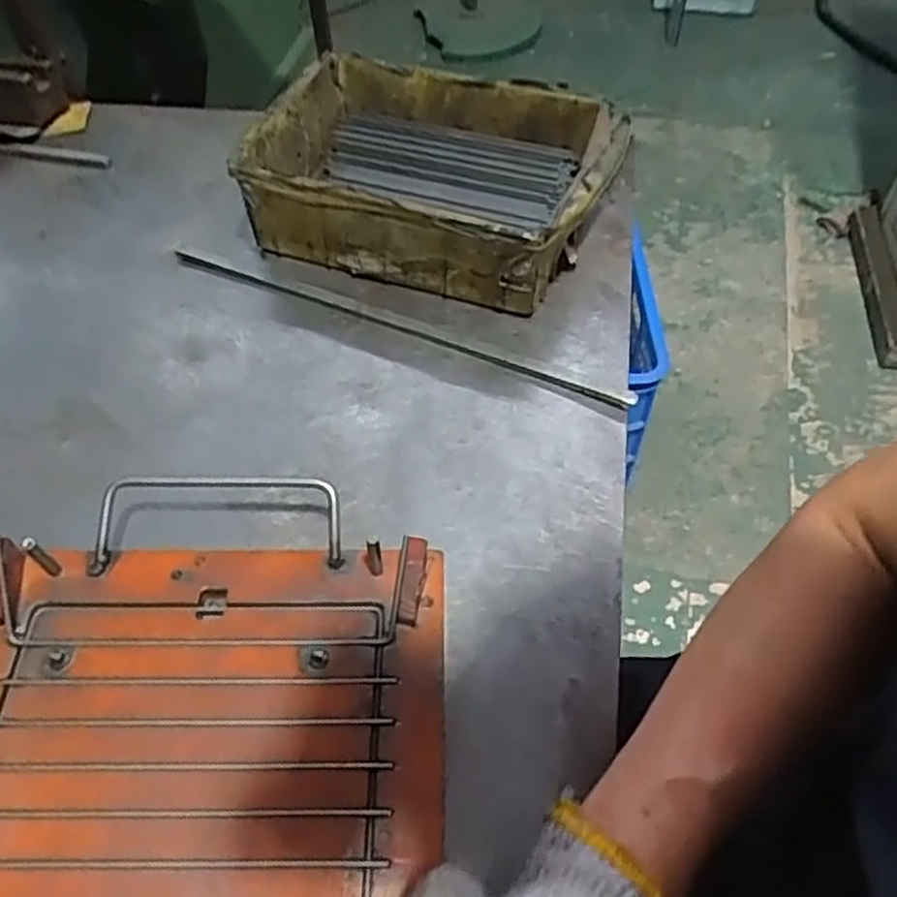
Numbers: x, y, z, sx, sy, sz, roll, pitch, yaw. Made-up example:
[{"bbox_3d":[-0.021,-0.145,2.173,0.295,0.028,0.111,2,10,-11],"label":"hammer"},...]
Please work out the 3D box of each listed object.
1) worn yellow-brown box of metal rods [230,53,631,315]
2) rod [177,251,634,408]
[{"bbox_3d":[-0.009,-0.213,0.587,0.258,0.074,0.192,15,55,12],"label":"worn yellow-brown box of metal rods"},{"bbox_3d":[-0.045,-0.088,0.542,0.361,0.006,0.013,21,56,16],"label":"rod"}]

